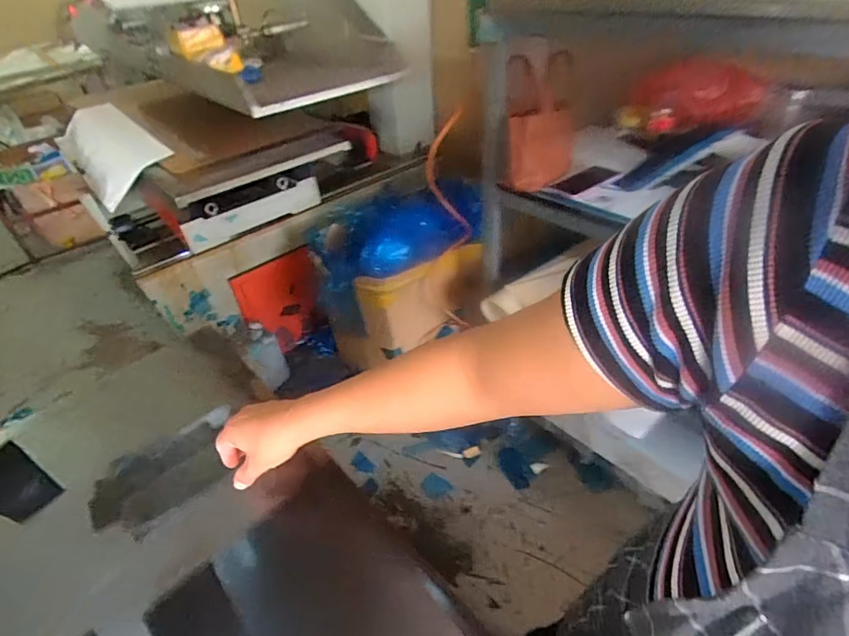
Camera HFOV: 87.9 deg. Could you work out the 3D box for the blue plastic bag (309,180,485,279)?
[{"bbox_3d":[-0.083,-0.260,1.327,0.527,0.197,0.232,-9,31,24],"label":"blue plastic bag"}]

